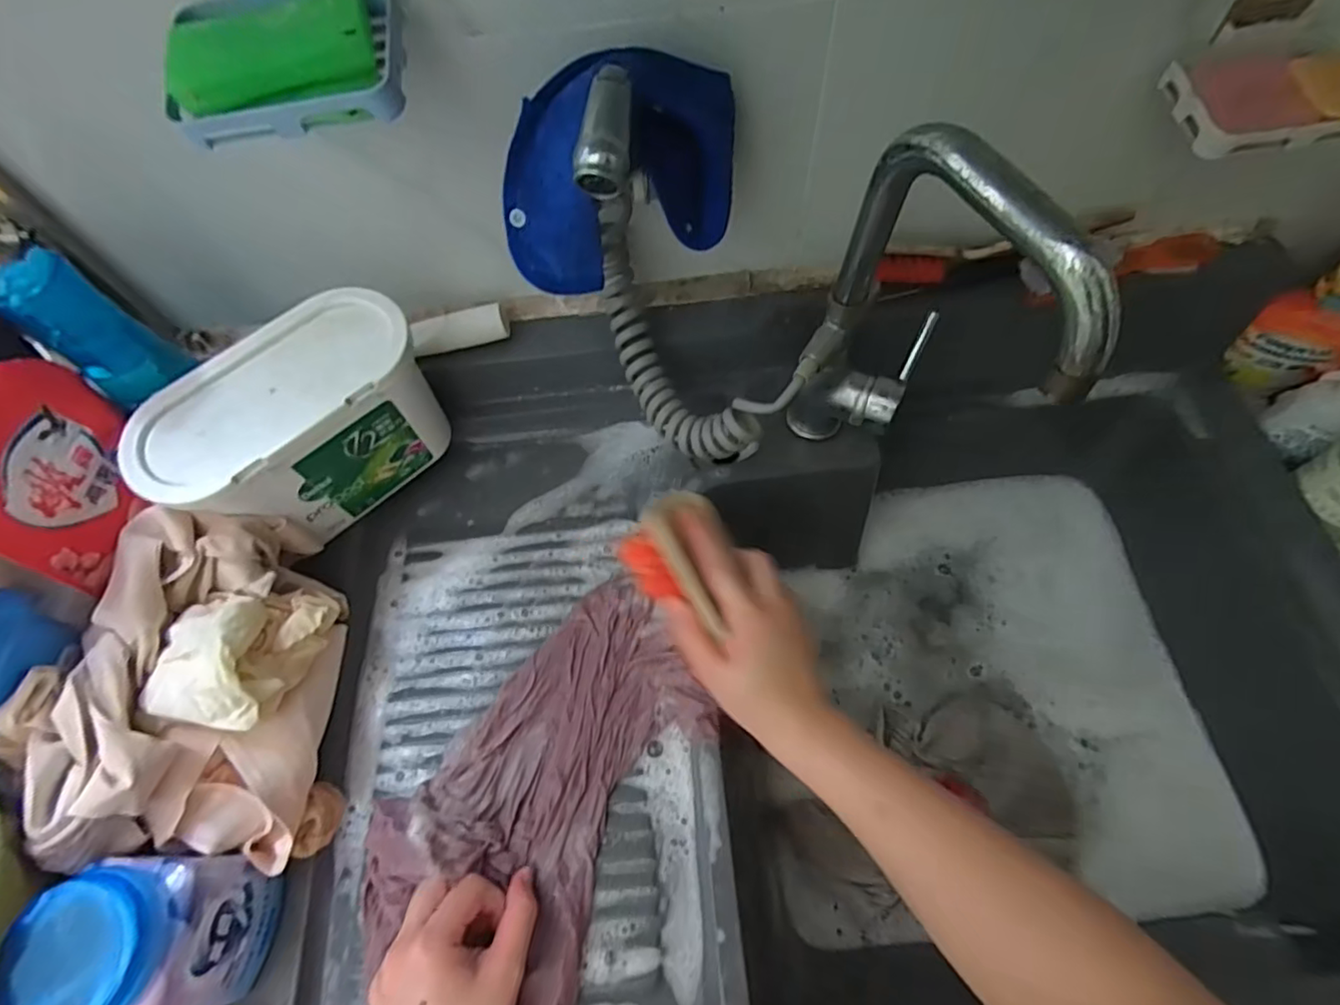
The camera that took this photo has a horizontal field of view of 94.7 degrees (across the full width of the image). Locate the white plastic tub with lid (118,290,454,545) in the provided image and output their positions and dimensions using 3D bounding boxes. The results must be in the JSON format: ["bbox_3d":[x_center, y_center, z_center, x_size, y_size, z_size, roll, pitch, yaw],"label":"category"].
[{"bbox_3d":[-0.288,-0.056,0.507,0.202,0.137,0.101,-42,69,-16],"label":"white plastic tub with lid"}]

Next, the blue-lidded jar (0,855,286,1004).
[{"bbox_3d":[-0.311,0.264,0.374,0.074,0.112,0.085,-4,64,2],"label":"blue-lidded jar"}]

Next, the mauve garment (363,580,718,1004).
[{"bbox_3d":[-0.085,0.204,0.452,0.165,0.050,0.298,26,69,15],"label":"mauve garment"}]

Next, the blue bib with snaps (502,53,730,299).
[{"bbox_3d":[-0.031,-0.219,0.409,0.170,0.125,0.040,-31,44,-13],"label":"blue bib with snaps"}]

